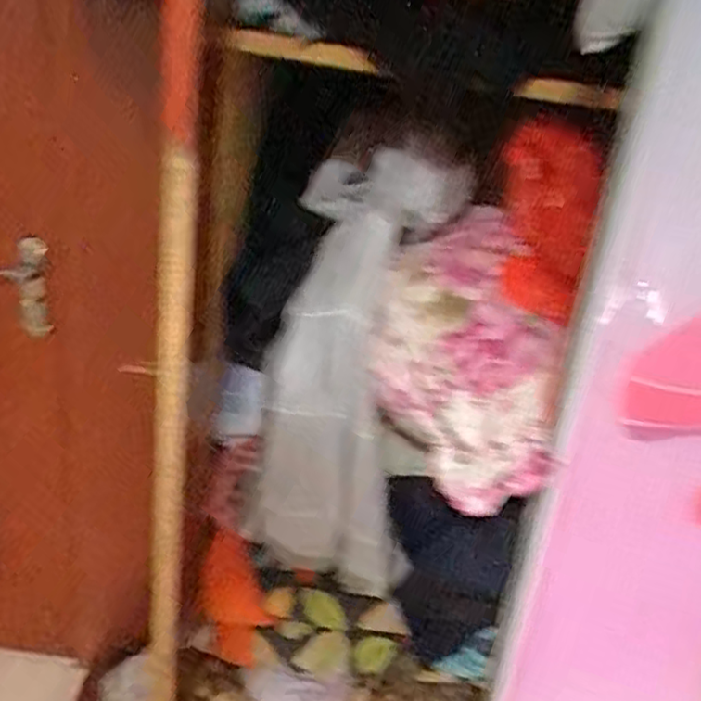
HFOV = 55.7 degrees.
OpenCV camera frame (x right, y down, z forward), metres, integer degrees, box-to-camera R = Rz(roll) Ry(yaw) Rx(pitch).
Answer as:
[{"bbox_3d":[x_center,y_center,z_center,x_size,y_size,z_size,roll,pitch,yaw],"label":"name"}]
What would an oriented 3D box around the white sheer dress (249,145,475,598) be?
[{"bbox_3d":[-0.009,0.012,0.701,0.163,0.438,0.120,11,-3,10],"label":"white sheer dress"}]

